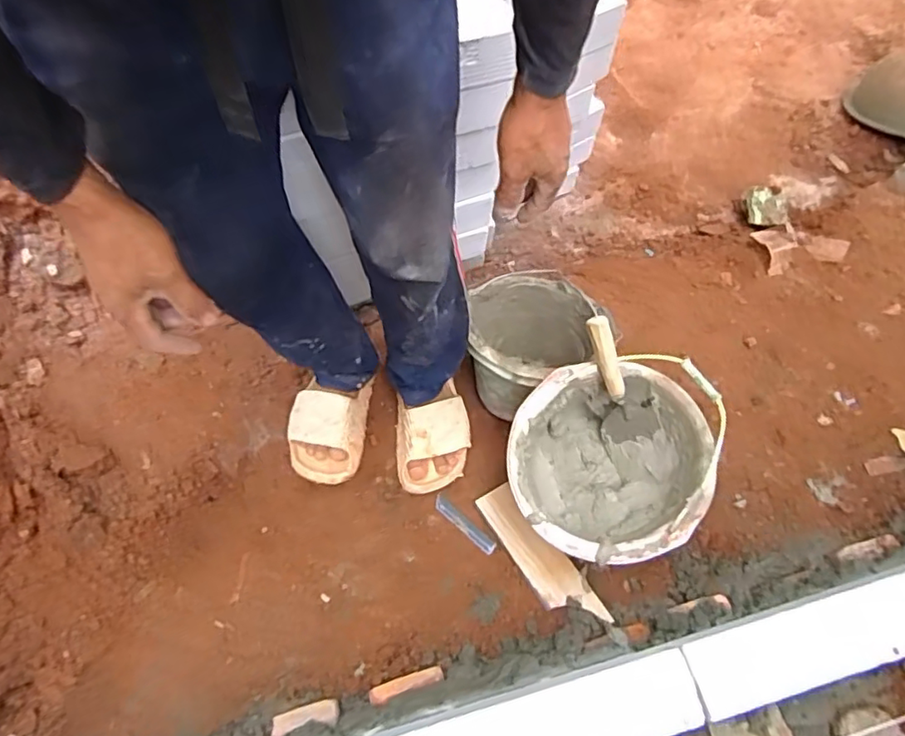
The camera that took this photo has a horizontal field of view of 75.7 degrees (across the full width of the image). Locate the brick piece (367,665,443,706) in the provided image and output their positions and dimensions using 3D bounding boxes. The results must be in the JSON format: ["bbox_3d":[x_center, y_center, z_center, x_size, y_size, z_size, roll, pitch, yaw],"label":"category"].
[{"bbox_3d":[-0.066,0.447,0.825,0.104,0.027,0.023,-18,64,-9],"label":"brick piece"}]

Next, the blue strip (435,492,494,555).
[{"bbox_3d":[0.018,0.256,0.958,0.126,0.007,0.023,39,70,18],"label":"blue strip"}]

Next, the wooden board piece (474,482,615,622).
[{"bbox_3d":[0.137,0.298,0.929,0.079,0.014,0.254,-31,67,-14],"label":"wooden board piece"}]

